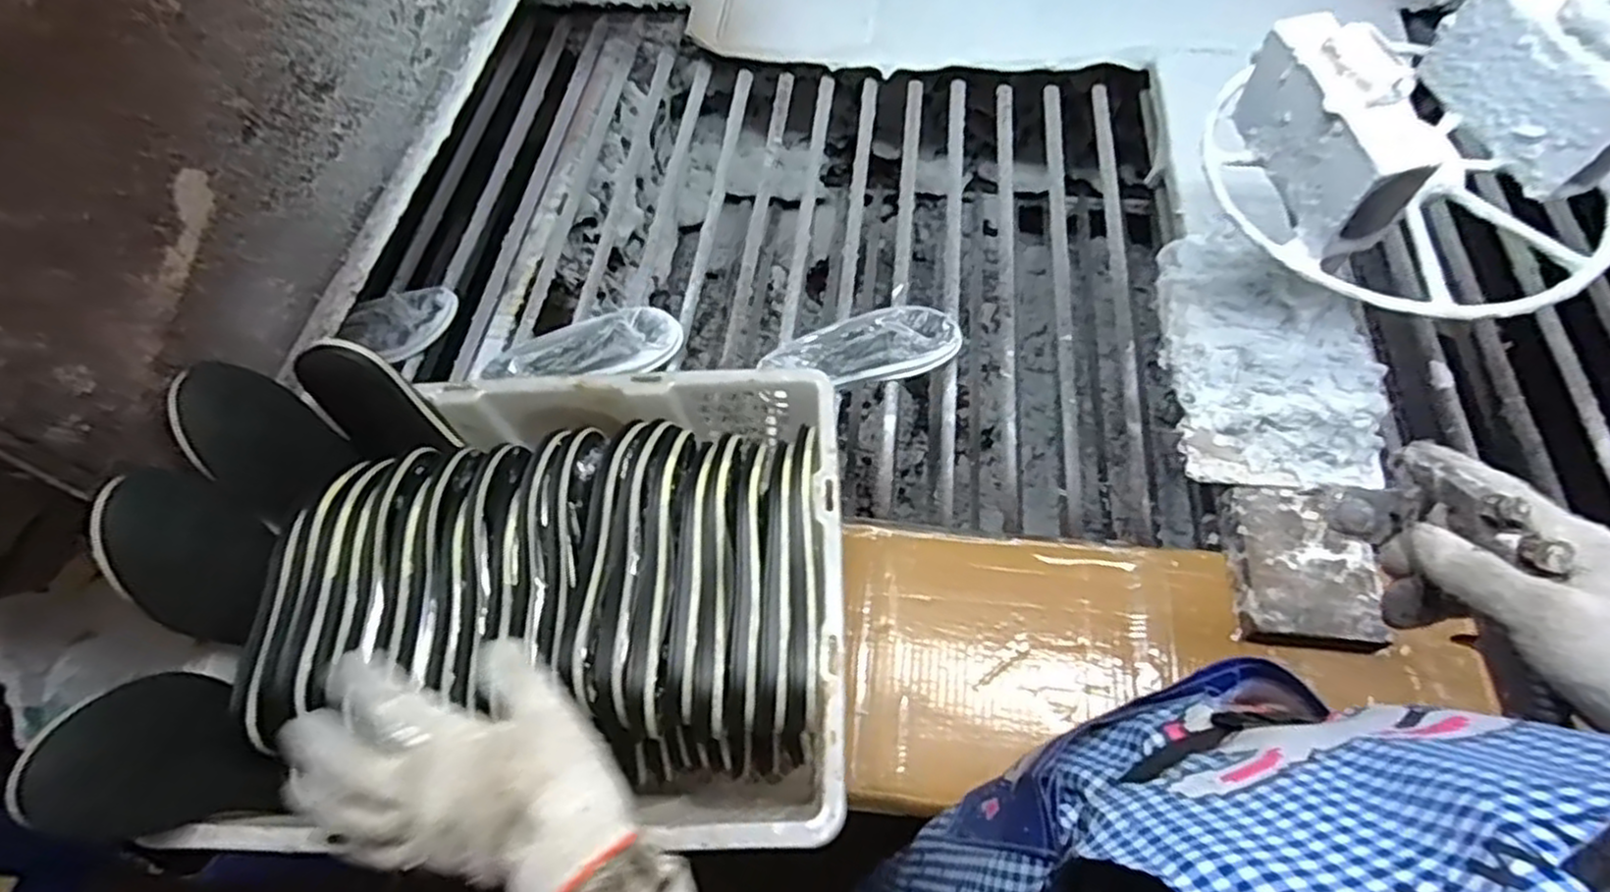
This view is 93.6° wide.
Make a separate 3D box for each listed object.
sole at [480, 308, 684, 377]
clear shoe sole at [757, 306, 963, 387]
[{"bbox_3d":[-0.258,-0.113,0.884,0.222,0.021,0.093,-11,61,-2],"label":"sole"},{"bbox_3d":[0.065,-0.113,0.870,0.218,0.027,0.090,-9,61,-1],"label":"clear shoe sole"}]

